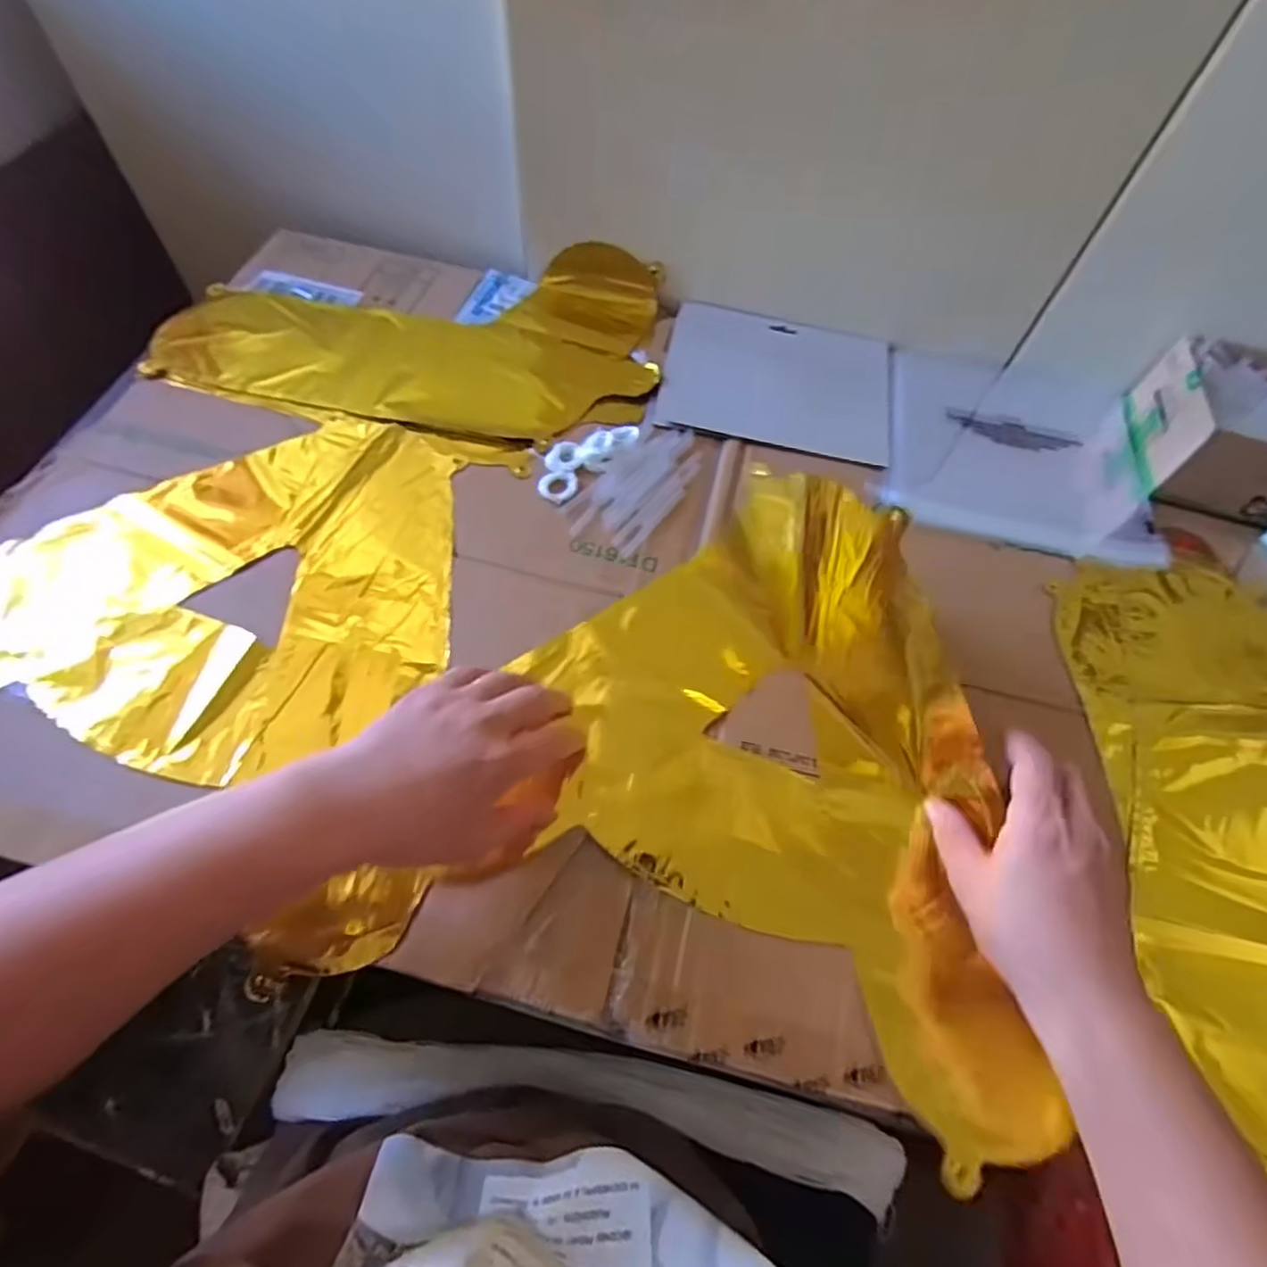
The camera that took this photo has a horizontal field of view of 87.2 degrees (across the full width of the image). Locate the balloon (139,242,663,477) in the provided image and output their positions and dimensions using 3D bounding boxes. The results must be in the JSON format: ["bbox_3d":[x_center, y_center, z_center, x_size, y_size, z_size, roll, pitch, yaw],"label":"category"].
[{"bbox_3d":[-0.171,-0.264,0.568,0.375,0.035,0.249,18,61,6],"label":"balloon"}]

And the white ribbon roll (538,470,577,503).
[{"bbox_3d":[-0.055,-0.108,0.488,0.027,0.004,0.028,2,60,-3],"label":"white ribbon roll"}]

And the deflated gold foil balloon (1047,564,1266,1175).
[{"bbox_3d":[0.390,0.131,0.387,0.201,0.015,0.406,4,60,-2],"label":"deflated gold foil balloon"}]

